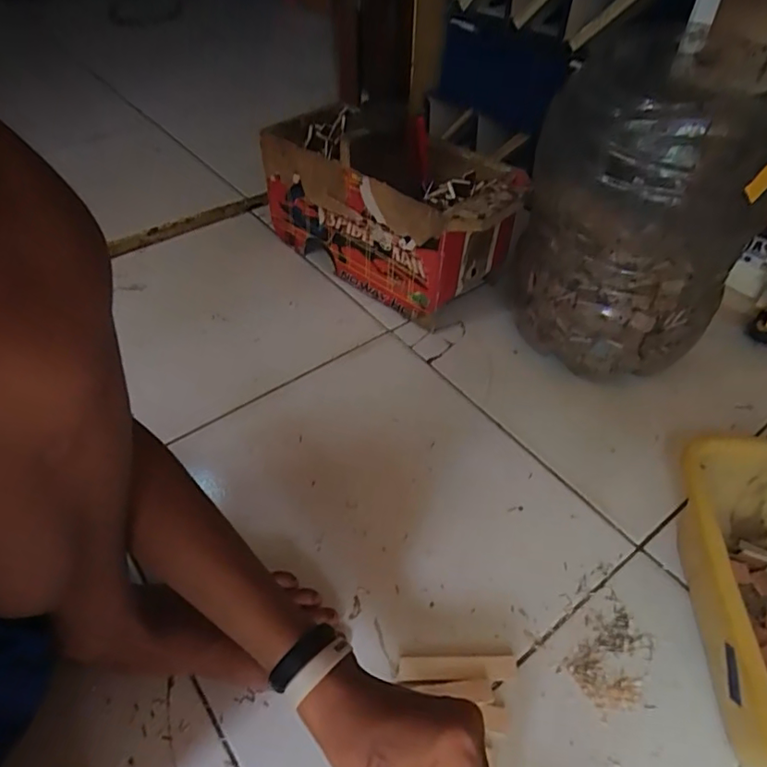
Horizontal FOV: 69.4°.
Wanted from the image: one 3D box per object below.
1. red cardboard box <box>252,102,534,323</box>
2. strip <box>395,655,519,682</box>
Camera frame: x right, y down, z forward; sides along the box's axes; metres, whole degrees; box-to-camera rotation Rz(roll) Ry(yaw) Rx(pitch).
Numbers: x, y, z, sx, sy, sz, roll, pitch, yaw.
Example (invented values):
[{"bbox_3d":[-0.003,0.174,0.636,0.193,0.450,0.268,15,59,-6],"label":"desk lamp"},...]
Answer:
[{"bbox_3d":[0.008,-0.260,0.816,0.409,0.184,0.191,35,56,28],"label":"red cardboard box"},{"bbox_3d":[0.062,0.241,0.468,0.098,0.004,0.020,-1,47,-1],"label":"strip"}]

